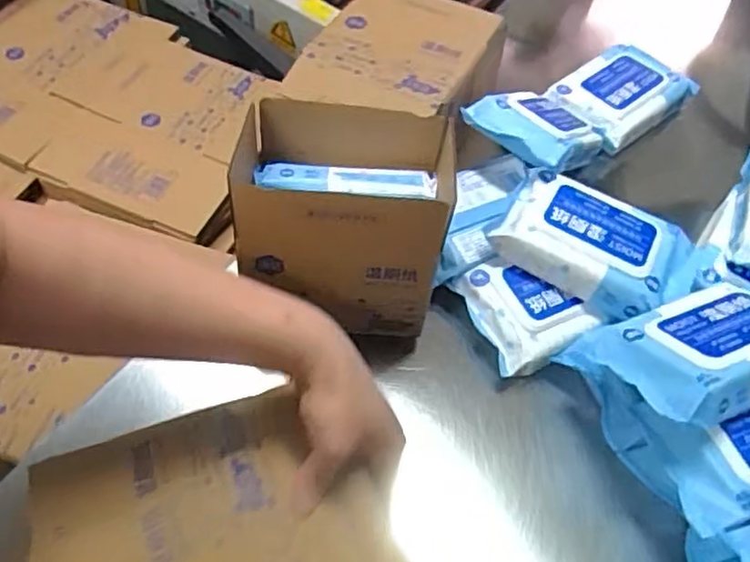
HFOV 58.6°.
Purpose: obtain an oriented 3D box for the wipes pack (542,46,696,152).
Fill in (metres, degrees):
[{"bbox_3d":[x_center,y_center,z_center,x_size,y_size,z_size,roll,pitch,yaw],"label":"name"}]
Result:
[{"bbox_3d":[0.289,-0.214,0.771,0.104,0.042,0.152,40,64,23],"label":"wipes pack"}]

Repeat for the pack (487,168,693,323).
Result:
[{"bbox_3d":[0.195,-0.034,0.602,0.156,0.047,0.107,27,60,16],"label":"pack"}]

